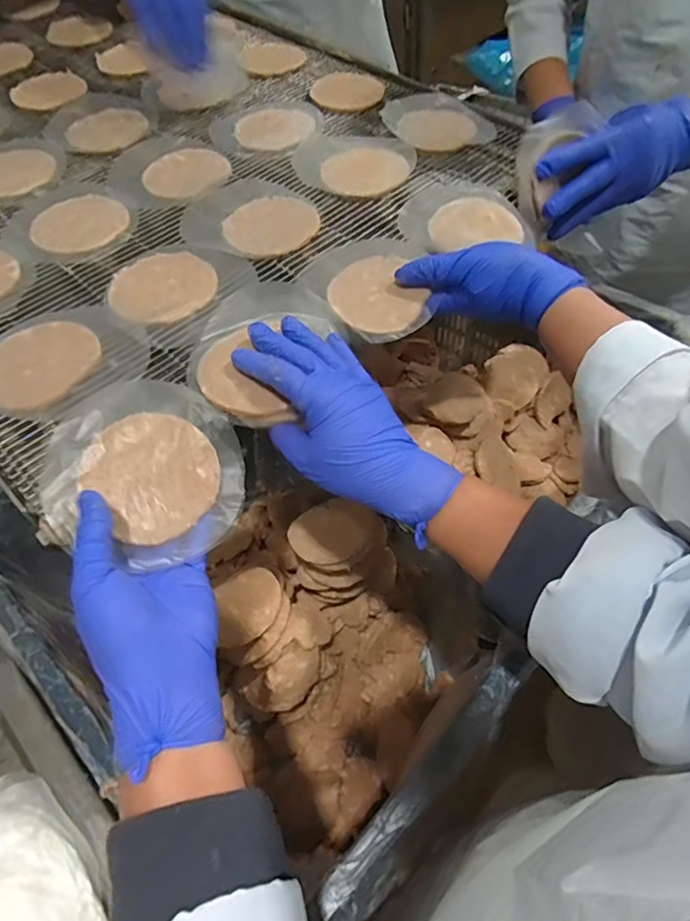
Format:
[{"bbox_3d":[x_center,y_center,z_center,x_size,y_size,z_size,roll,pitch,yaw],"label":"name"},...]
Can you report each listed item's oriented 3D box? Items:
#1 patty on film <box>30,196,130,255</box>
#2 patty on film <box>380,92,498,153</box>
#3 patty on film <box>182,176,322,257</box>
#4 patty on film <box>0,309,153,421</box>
[{"bbox_3d":[-0.246,-0.220,0.505,0.077,0.004,0.082,0,56,1],"label":"patty on film"},{"bbox_3d":[0.101,-0.372,0.593,0.115,0.008,0.117,-9,56,-5],"label":"patty on film"},{"bbox_3d":[-0.089,-0.223,0.505,0.122,0.006,0.110,32,62,21],"label":"patty on film"},{"bbox_3d":[-0.212,-0.077,0.409,0.113,0.005,0.108,0,56,1],"label":"patty on film"}]

